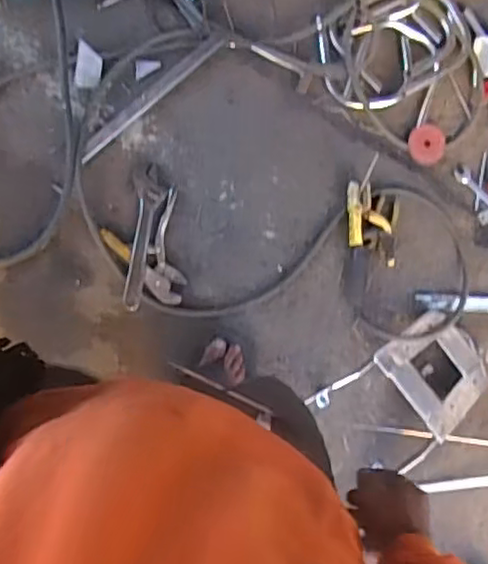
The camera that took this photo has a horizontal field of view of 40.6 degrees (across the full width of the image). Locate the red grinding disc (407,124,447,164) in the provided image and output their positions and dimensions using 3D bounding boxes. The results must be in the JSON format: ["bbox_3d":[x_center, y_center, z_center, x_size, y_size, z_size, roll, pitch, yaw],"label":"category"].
[{"bbox_3d":[0.396,-0.297,1.423,0.083,0.012,0.083,0,87,-4],"label":"red grinding disc"}]

